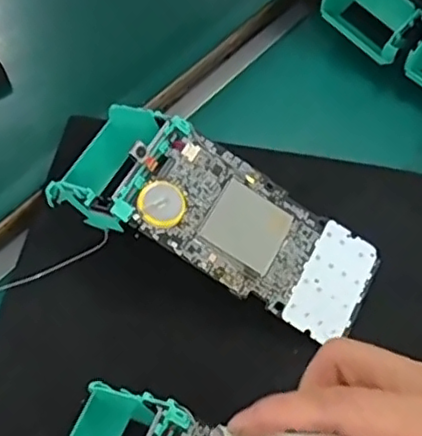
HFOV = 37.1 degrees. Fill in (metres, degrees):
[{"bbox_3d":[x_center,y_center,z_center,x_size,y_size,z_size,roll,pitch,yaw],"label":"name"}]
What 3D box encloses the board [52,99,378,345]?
[{"bbox_3d":[-0.001,0.000,0.337,0.173,0.052,0.076,26,61,19],"label":"board"}]

